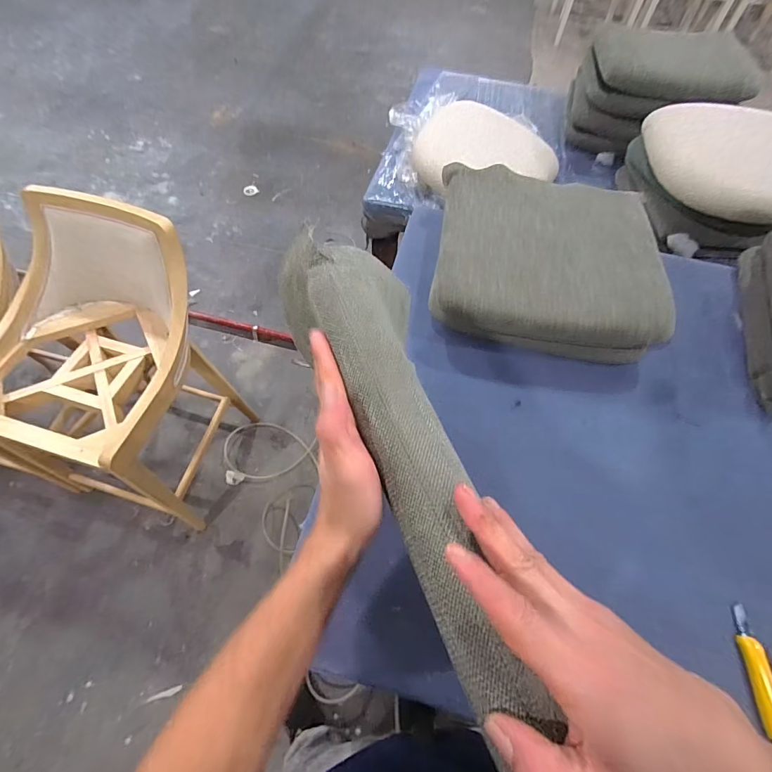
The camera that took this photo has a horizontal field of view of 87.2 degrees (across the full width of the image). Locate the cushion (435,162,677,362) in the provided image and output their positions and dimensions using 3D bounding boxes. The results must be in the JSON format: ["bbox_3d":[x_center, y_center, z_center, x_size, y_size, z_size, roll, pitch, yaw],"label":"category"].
[{"bbox_3d":[0.341,-0.275,0.870,0.454,0.109,0.454,8,62,1],"label":"cushion"}]

